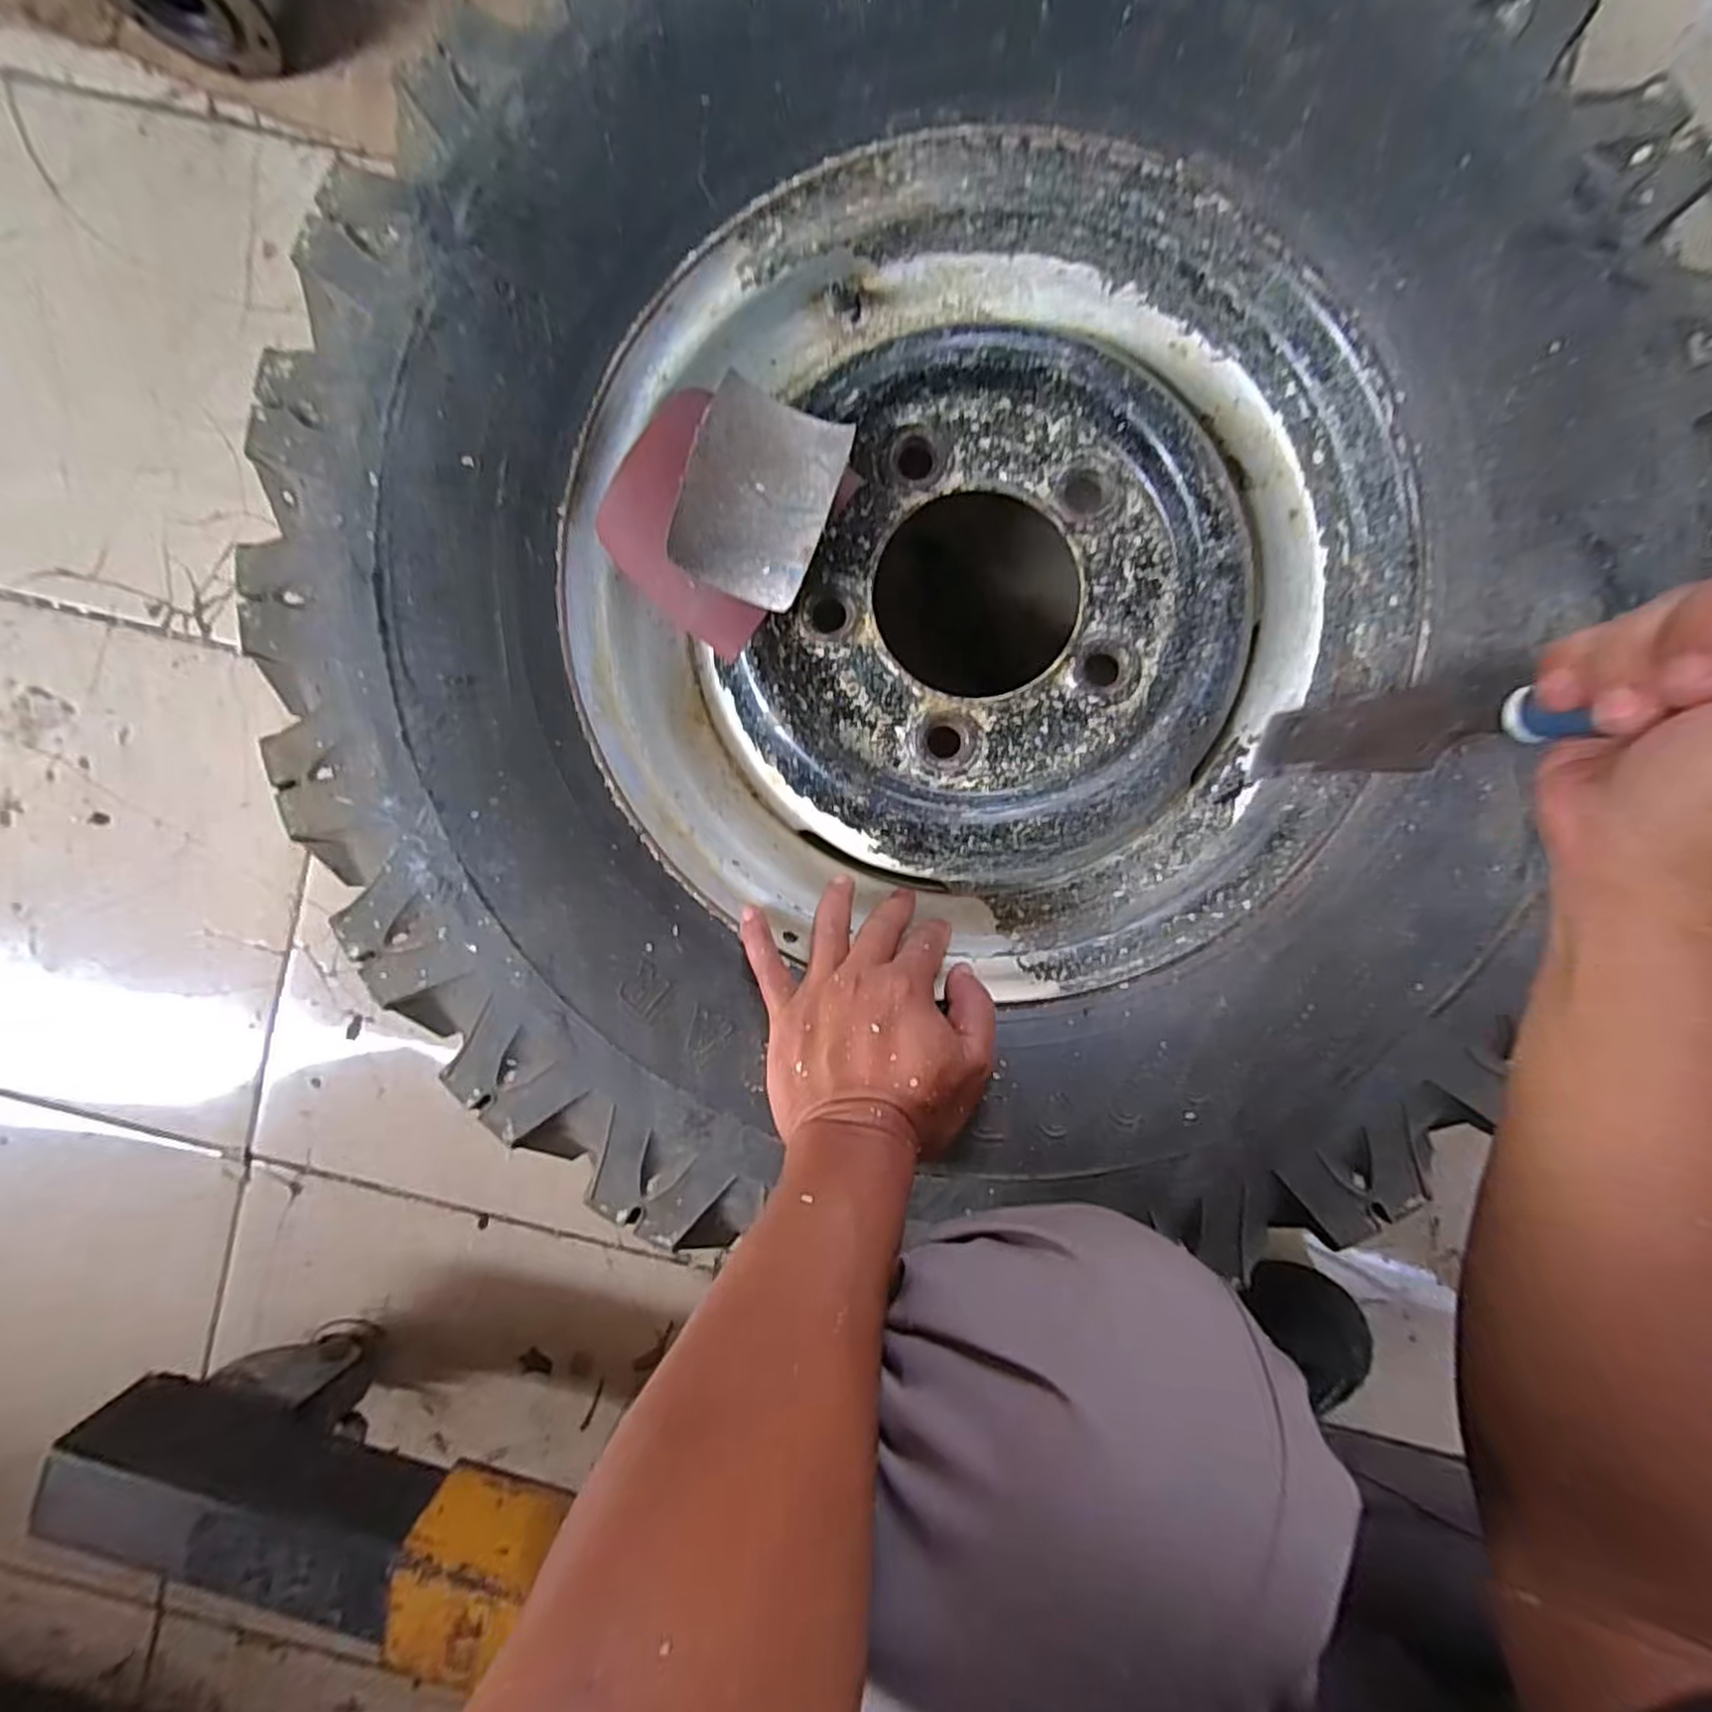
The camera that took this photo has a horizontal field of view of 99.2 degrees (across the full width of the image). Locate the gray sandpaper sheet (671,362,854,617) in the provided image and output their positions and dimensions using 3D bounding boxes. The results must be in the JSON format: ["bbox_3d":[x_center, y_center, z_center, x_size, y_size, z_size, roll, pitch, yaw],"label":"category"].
[{"bbox_3d":[-0.048,-0.181,0.366,0.068,0.025,0.096,20,92,2],"label":"gray sandpaper sheet"}]

